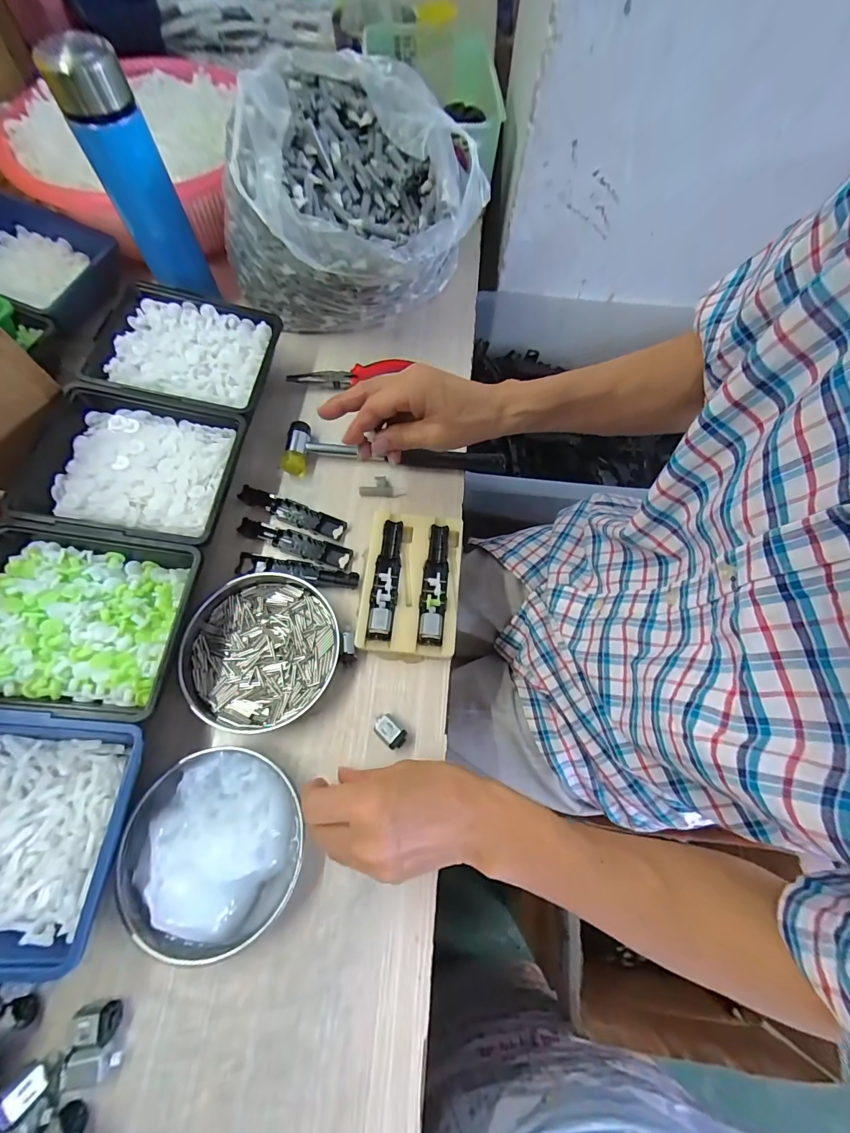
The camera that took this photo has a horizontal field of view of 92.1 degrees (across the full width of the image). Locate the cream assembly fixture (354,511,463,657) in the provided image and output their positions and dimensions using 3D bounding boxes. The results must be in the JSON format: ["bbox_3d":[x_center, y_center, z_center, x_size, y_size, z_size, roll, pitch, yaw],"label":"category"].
[{"bbox_3d":[-0.013,0.012,0.393,0.089,0.025,0.138,6,68,0],"label":"cream assembly fixture"}]

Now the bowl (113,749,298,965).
[{"bbox_3d":[-0.160,0.210,0.306,0.129,0.029,0.126,1,68,-2],"label":"bowl"}]

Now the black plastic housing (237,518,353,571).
[{"bbox_3d":[-0.130,-0.023,0.415,0.117,0.009,0.024,17,68,5],"label":"black plastic housing"}]

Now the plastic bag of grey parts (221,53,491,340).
[{"bbox_3d":[-0.086,-0.385,0.455,0.240,0.161,0.249,35,71,11],"label":"plastic bag of grey parts"}]

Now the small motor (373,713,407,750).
[{"bbox_3d":[-0.029,0.140,0.347,0.029,0.012,0.019,40,72,13],"label":"small motor"}]

